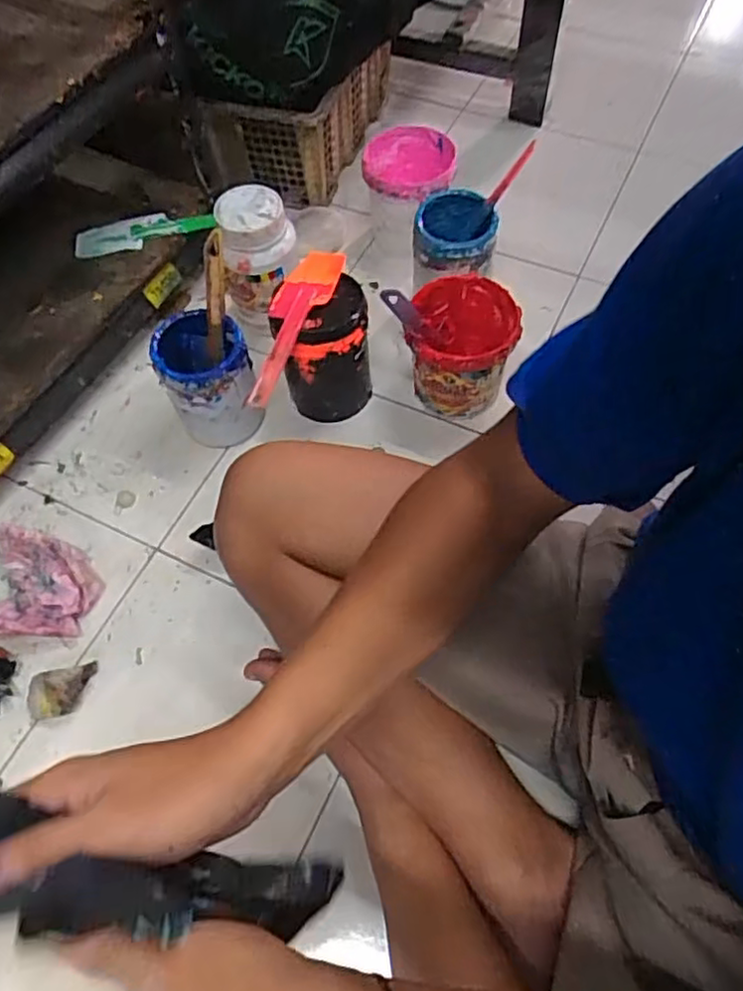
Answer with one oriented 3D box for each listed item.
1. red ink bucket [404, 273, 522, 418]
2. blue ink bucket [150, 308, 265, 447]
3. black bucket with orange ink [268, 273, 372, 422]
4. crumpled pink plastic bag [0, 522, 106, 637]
[{"bbox_3d":[0.107,-0.180,0.793,0.124,0.139,0.136,9,62,8],"label":"red ink bucket"},{"bbox_3d":[-0.187,-0.132,0.783,0.096,0.138,0.098,-2,61,3],"label":"blue ink bucket"},{"bbox_3d":[-0.054,-0.166,0.788,0.110,0.153,0.096,-18,62,-6],"label":"black bucket with orange ink"},{"bbox_3d":[-0.356,0.091,0.713,0.111,0.066,0.119,-3,61,2],"label":"crumpled pink plastic bag"}]

